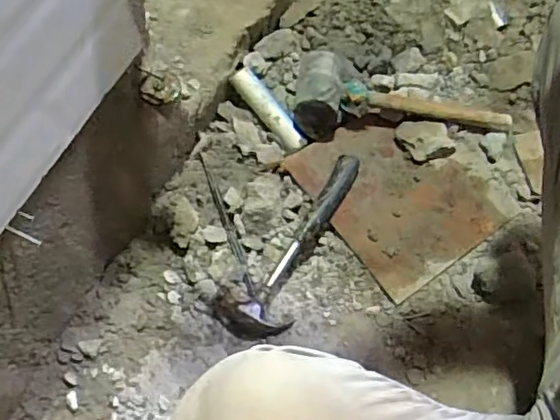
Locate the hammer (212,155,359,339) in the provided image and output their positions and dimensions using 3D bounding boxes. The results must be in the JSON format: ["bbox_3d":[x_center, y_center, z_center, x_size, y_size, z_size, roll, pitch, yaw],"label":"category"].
[{"bbox_3d":[0.035,0.044,0.724,0.089,0.044,0.280,37,73,14],"label":"hammer"}]

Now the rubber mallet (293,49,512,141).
[{"bbox_3d":[0.170,-0.152,0.831,0.308,0.076,0.100,5,67,-13],"label":"rubber mallet"}]

